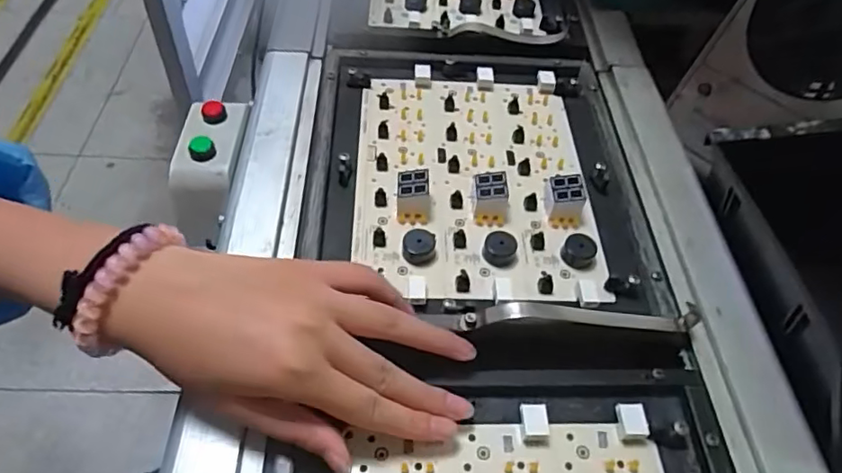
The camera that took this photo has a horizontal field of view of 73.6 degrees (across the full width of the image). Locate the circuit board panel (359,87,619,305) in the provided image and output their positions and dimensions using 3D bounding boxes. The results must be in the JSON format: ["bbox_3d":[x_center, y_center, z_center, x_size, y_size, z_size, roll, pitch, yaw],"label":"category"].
[{"bbox_3d":[0.037,-0.048,0.402,0.160,0.025,0.207,2,54,-3],"label":"circuit board panel"}]

